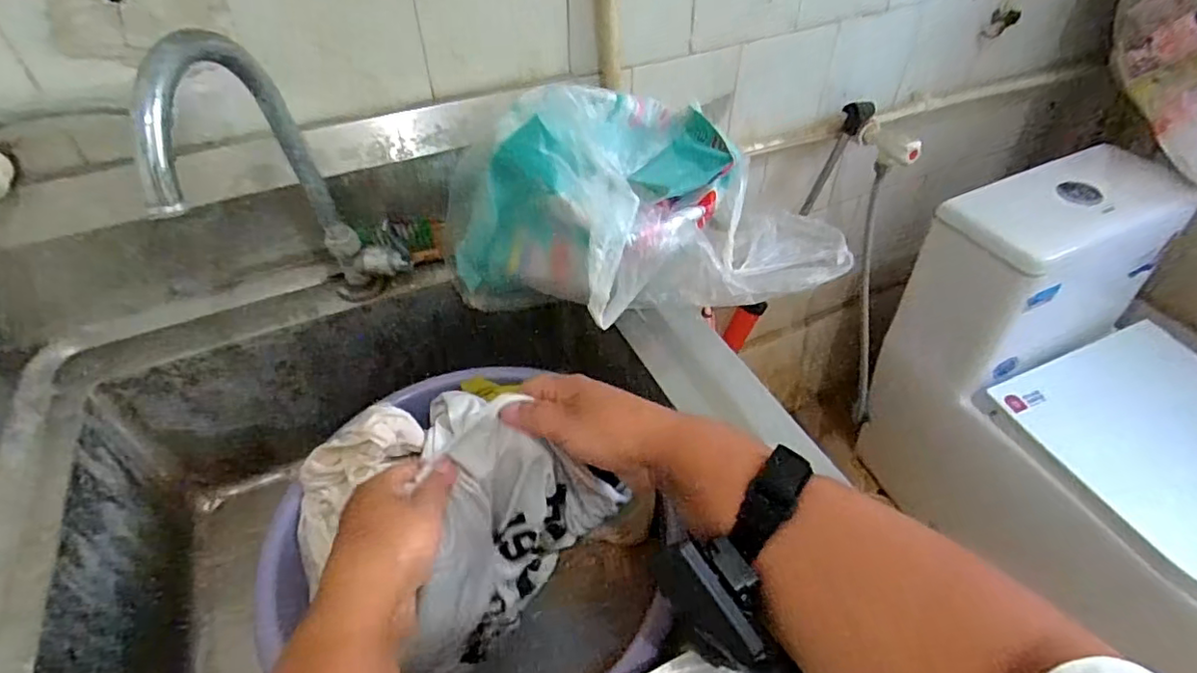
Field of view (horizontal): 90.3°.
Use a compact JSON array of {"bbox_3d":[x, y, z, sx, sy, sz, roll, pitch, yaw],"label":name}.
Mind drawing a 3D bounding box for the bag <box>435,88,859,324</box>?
[{"bbox_3d":[0.044,-0.119,0.530,0.352,0.175,0.158,-11,47,-9],"label":"bag"}]

